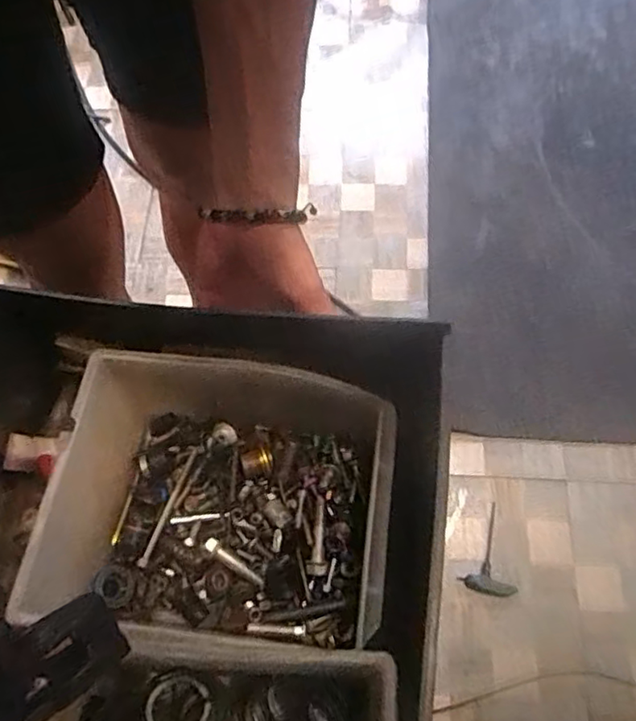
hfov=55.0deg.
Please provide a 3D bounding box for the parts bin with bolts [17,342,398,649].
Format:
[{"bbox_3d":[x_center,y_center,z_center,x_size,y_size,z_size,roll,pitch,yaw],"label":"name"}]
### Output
[{"bbox_3d":[-0.055,0.088,0.395,0.194,0.096,0.150,6,68,5],"label":"parts bin with bolts"}]

